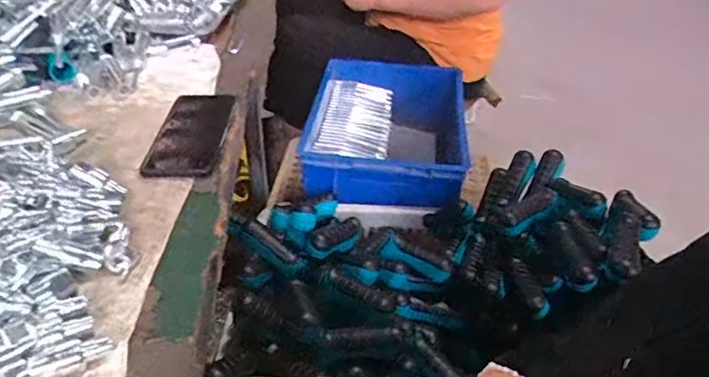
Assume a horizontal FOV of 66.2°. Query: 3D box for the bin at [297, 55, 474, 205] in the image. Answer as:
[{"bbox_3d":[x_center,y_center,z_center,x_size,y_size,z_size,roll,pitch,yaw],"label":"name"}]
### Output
[{"bbox_3d":[0.063,-0.085,1.120,0.313,0.190,0.401,6,37,3],"label":"bin"}]

